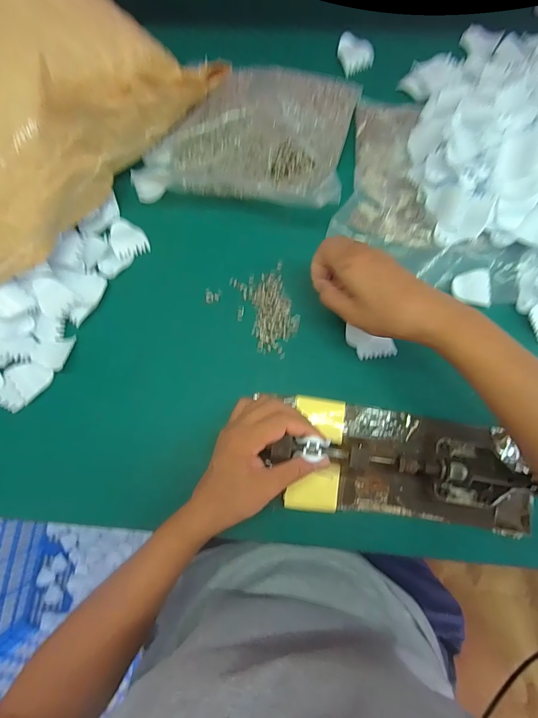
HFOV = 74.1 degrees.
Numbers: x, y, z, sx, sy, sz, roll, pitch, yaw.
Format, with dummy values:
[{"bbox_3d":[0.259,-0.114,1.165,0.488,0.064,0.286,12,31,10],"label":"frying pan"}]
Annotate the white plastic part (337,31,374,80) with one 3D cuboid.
[{"bbox_3d":[0.113,-0.407,0.473,0.046,0.014,0.054,-22,79,-3],"label":"white plastic part"}]

